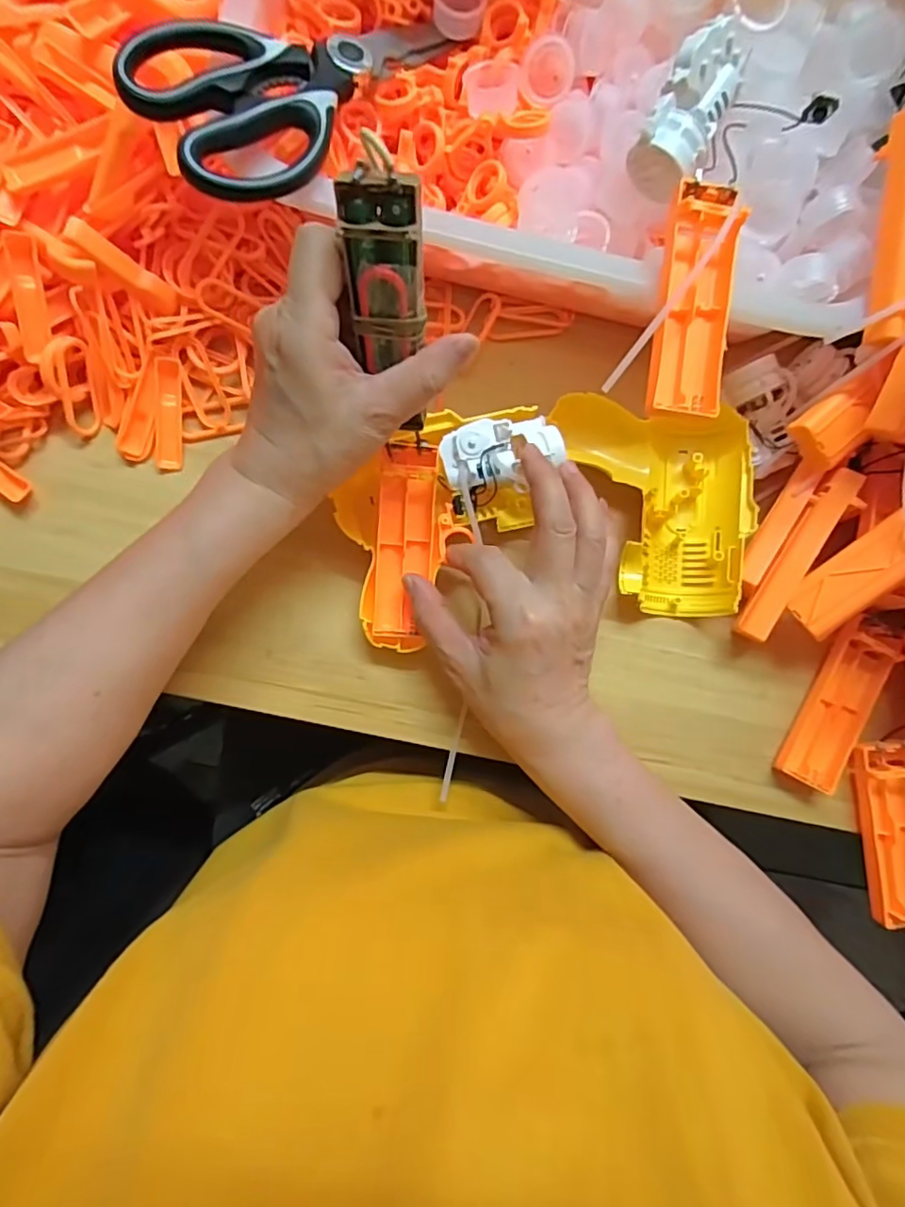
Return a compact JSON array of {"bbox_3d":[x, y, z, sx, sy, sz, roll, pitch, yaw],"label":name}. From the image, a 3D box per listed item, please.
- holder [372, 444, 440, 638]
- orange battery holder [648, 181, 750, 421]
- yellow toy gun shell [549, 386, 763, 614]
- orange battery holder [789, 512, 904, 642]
[{"bbox_3d":[-0.028,-0.036,0.347,0.032,0.022,0.108,7,95,-4],"label":"holder"},{"bbox_3d":[0.118,-0.146,0.291,0.034,0.028,0.107,7,84,-4],"label":"orange battery holder"},{"bbox_3d":[0.121,-0.059,0.368,0.114,0.031,0.125,4,84,-4],"label":"yellow toy gun shell"},{"bbox_3d":[0.238,-0.025,0.329,0.108,0.018,0.031,-46,56,18],"label":"orange battery holder"}]

